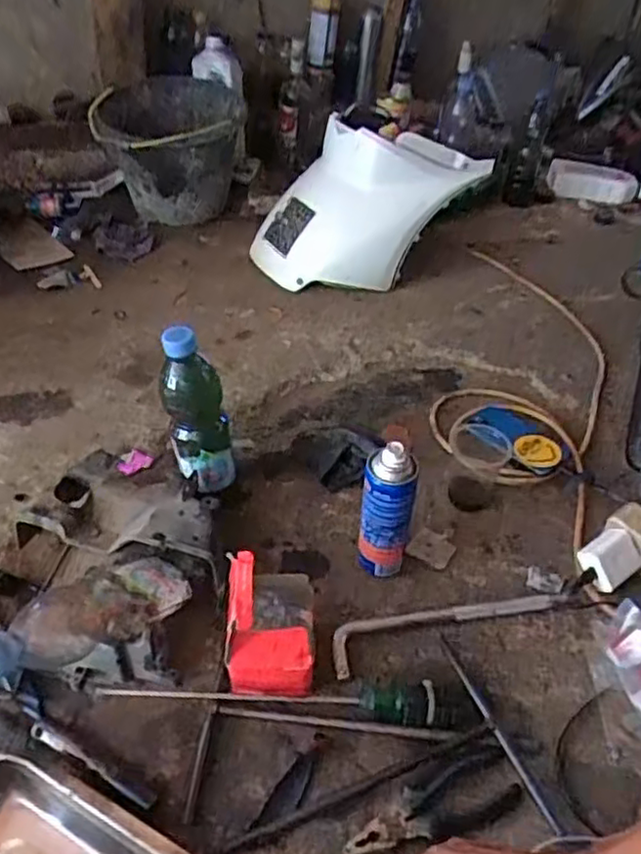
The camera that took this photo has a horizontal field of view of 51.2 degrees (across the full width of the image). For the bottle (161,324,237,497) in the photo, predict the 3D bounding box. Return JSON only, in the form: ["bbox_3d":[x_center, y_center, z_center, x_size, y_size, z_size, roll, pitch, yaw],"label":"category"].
[{"bbox_3d":[-0.136,-0.014,0.736,0.064,0.203,0.055,-7,42,-14],"label":"bottle"}]

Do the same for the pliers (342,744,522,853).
[{"bbox_3d":[0.096,0.320,0.558,0.154,0.010,0.052,-16,46,-17],"label":"pliers"}]

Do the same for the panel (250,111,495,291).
[{"bbox_3d":[0.067,-0.372,1.143,0.353,0.241,0.229,19,46,19],"label":"panel"}]

